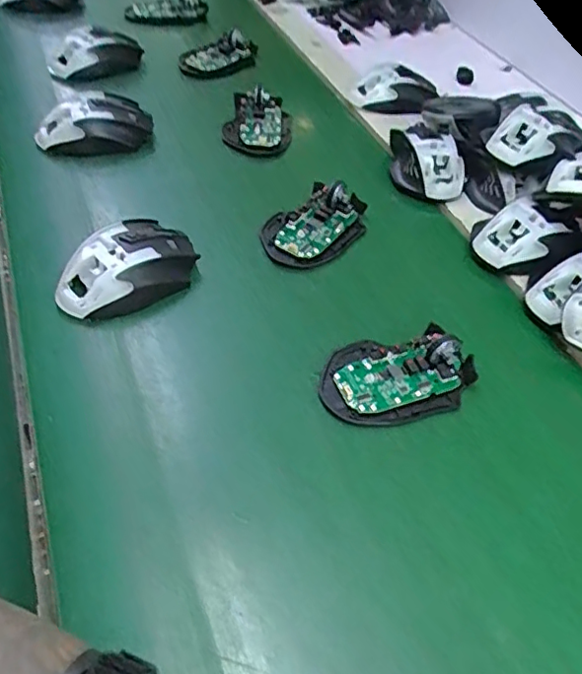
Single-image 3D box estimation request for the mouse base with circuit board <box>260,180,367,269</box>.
[{"bbox_3d":[0.024,-0.107,0.528,0.070,0.027,0.113,36,55,23],"label":"mouse base with circuit board"}]

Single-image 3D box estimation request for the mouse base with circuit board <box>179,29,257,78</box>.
[{"bbox_3d":[-0.088,-0.365,0.745,0.113,0.023,0.058,-30,58,-28],"label":"mouse base with circuit board"}]

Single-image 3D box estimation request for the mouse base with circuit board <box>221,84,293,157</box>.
[{"bbox_3d":[-0.036,-0.241,0.638,0.074,0.027,0.098,4,48,-3],"label":"mouse base with circuit board"}]

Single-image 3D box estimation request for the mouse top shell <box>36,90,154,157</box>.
[{"bbox_3d":[-0.201,-0.215,0.599,0.114,0.044,0.074,-28,57,-27],"label":"mouse top shell"}]

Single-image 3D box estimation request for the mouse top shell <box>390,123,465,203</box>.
[{"bbox_3d":[0.140,-0.184,0.599,0.069,0.041,0.103,1,49,-5],"label":"mouse top shell"}]

